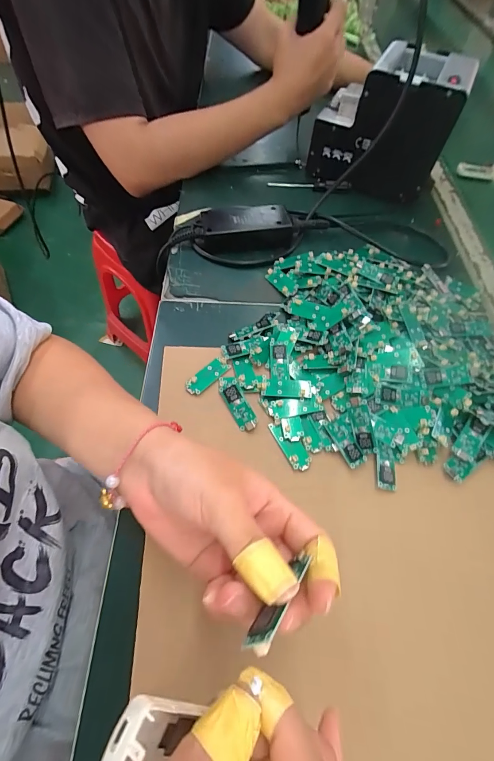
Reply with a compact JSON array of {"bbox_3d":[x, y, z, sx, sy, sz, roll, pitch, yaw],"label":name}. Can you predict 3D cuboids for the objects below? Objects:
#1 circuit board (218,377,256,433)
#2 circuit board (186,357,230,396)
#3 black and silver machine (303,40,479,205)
[{"bbox_3d":[-0.010,0.020,0.326,0.019,0.007,0.059,-20,62,-15],"label":"circuit board"},{"bbox_3d":[-0.040,-0.006,0.340,0.018,0.004,0.051,41,65,20],"label":"circuit board"},{"bbox_3d":[0.201,-0.373,0.498,0.174,0.145,0.154,27,61,13],"label":"black and silver machine"}]

